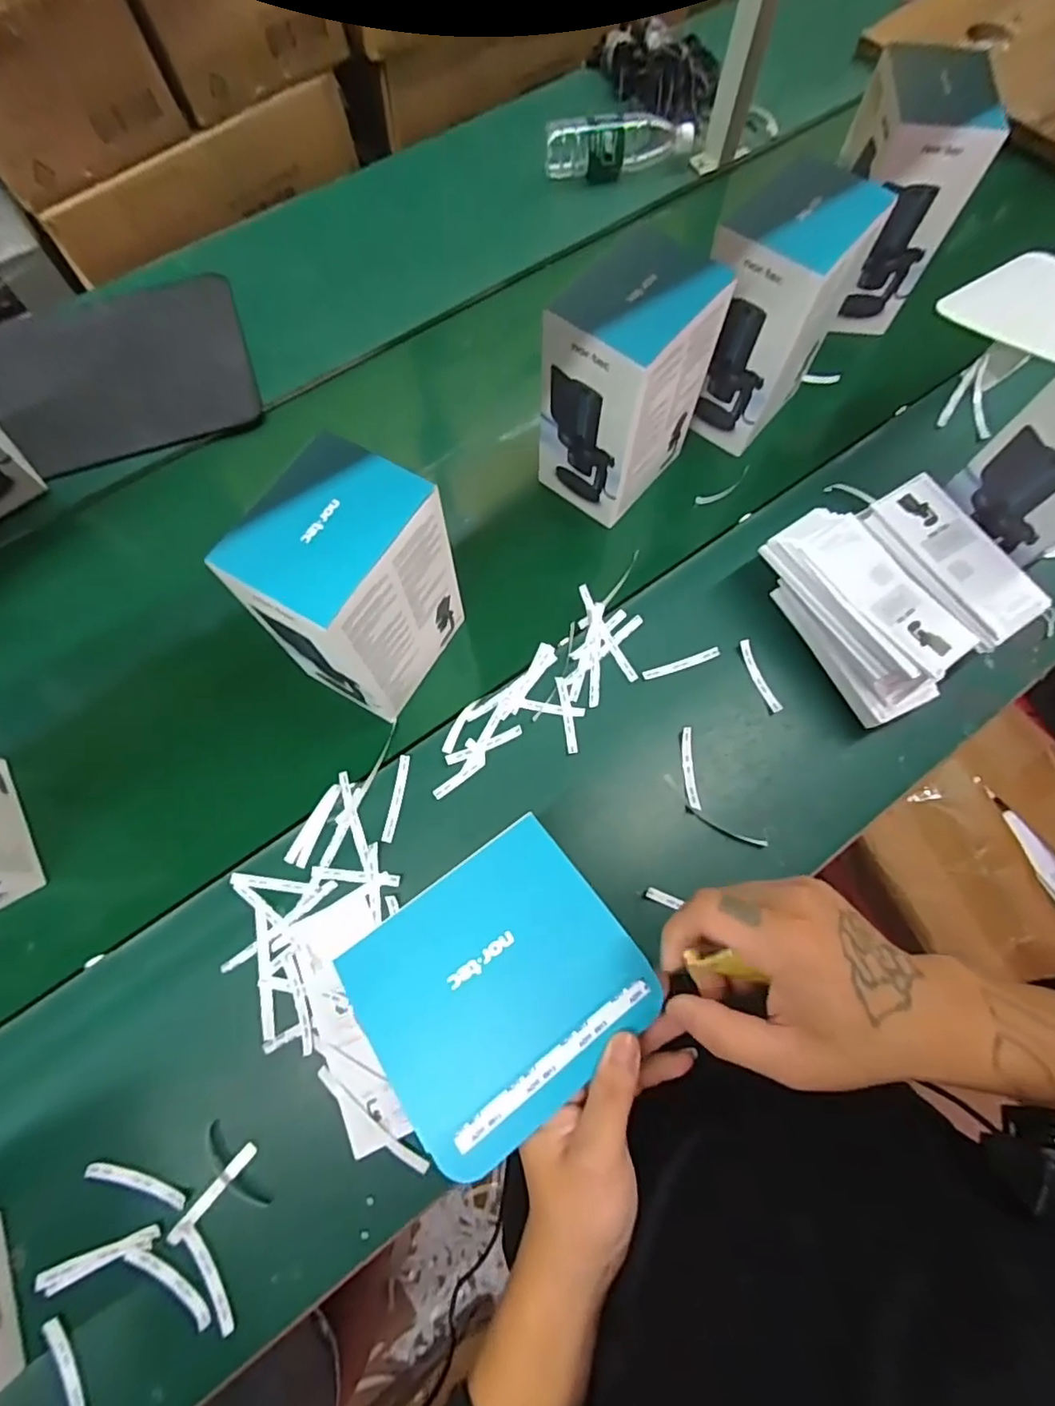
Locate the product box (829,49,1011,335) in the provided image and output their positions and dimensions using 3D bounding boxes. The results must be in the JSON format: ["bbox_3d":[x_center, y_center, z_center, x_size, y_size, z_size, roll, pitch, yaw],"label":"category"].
[{"bbox_3d":[0.443,-0.619,0.731,0.113,0.225,0.143,-1,73,-1],"label":"product box"}]

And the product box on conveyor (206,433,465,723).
[{"bbox_3d":[-0.156,-0.102,0.555,0.116,0.226,0.155,29,74,8],"label":"product box on conveyor"}]

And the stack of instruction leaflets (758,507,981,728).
[{"bbox_3d":[0.353,-0.097,0.628,0.102,0.091,0.220,-30,76,-9],"label":"stack of instruction leaflets"}]

